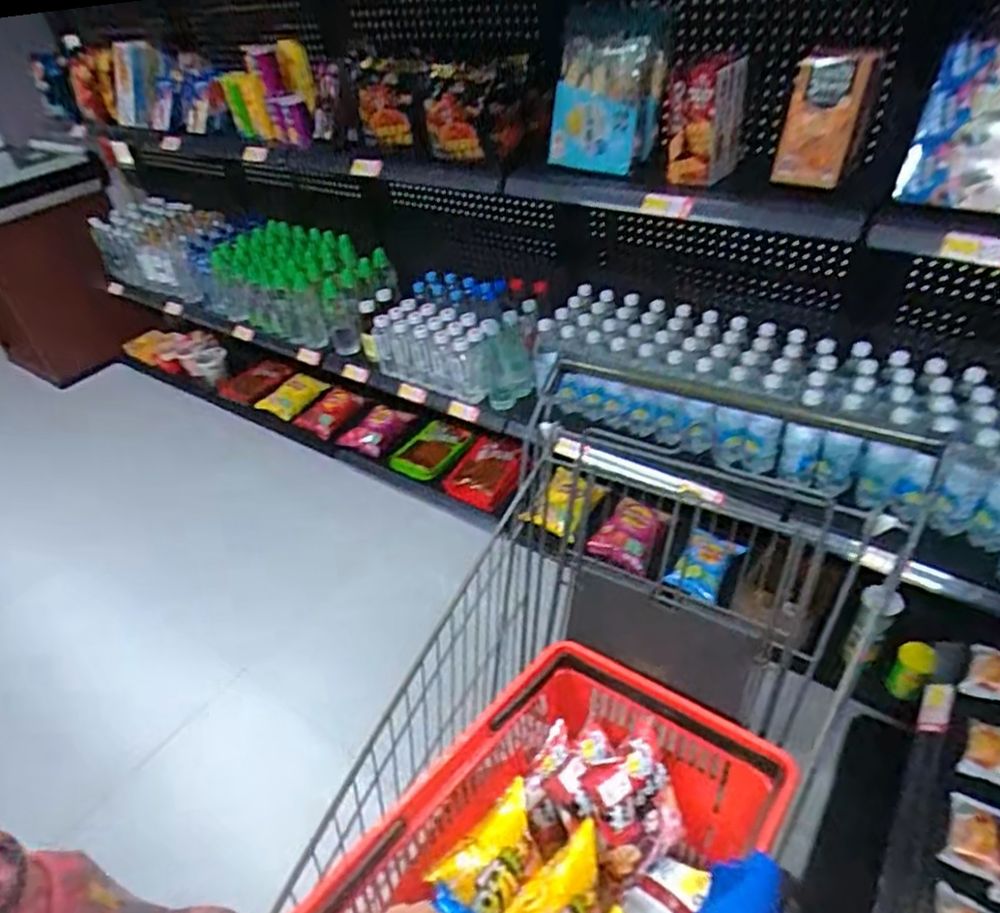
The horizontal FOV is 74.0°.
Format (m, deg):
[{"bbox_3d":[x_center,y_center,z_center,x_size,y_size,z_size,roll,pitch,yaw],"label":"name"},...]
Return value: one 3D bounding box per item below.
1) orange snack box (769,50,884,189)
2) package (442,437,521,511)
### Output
[{"bbox_3d":[0.520,-0.538,1.066,0.119,0.194,0.043,18,18,26],"label":"orange snack box"},{"bbox_3d":[-0.038,0.047,1.797,0.162,0.031,0.199,39,94,17],"label":"package"}]

